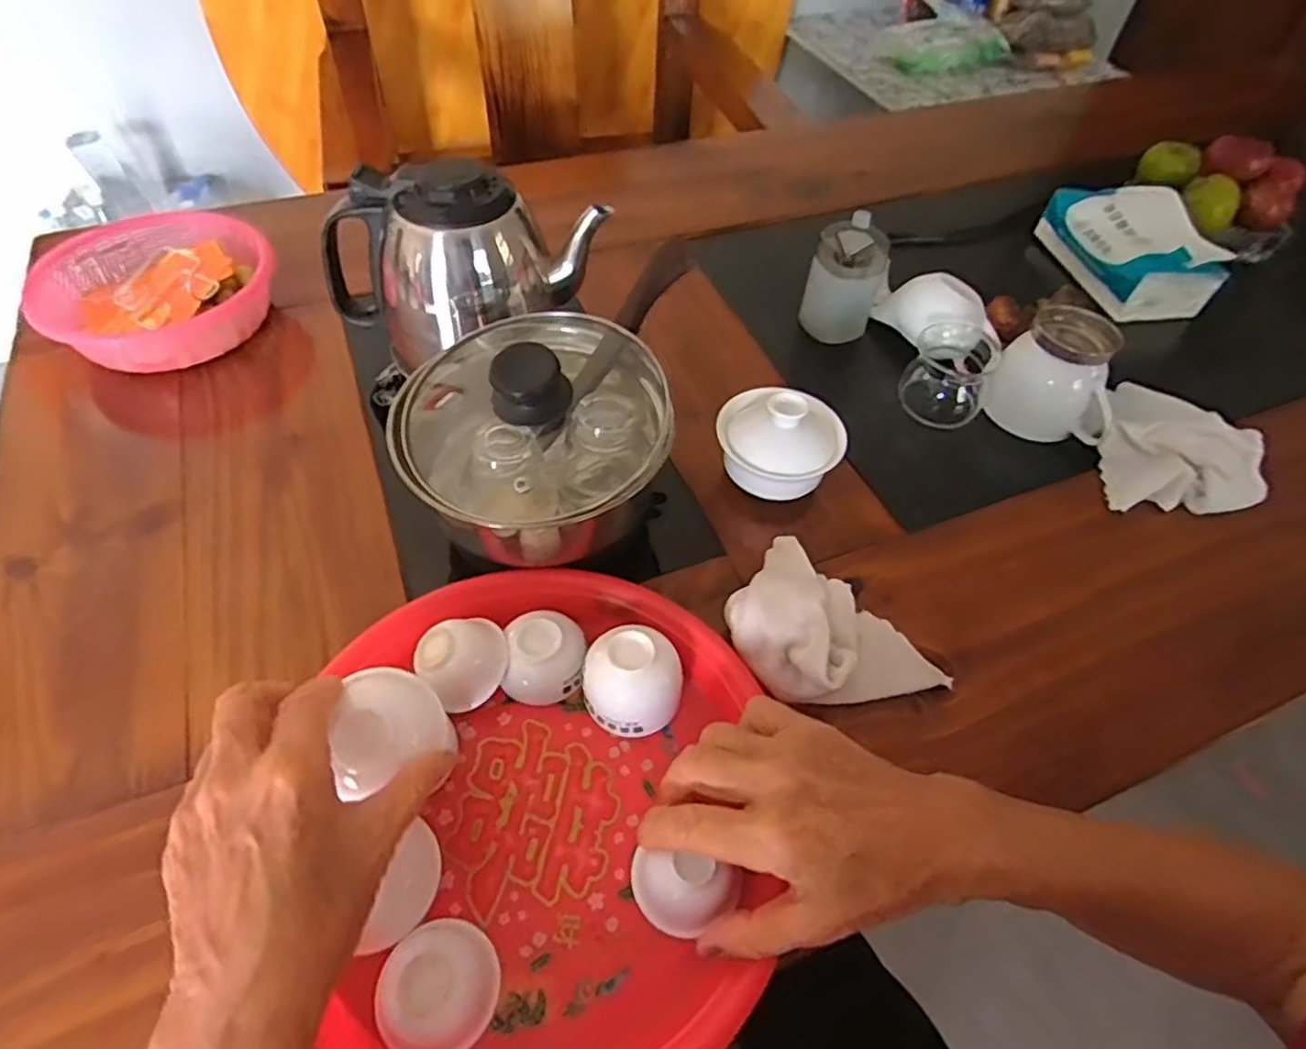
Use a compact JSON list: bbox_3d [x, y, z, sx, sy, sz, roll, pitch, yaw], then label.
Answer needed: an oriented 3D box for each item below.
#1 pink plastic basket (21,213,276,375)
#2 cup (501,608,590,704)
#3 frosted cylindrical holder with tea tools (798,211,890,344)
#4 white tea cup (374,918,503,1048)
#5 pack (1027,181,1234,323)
[{"bbox_3d":[-0.400,-0.189,0.568,0.173,0.058,0.157,-28,59,-22],"label":"pink plastic basket"},{"bbox_3d":[-0.061,0.075,0.392,0.043,0.030,0.044,2,53,-2],"label":"cup"},{"bbox_3d":[0.163,-0.201,0.582,0.050,0.091,0.054,2,53,-2],"label":"frosted cylindrical holder with tea tools"},{"bbox_3d":[-0.092,0.197,0.296,0.047,0.029,0.052,-17,56,-16],"label":"white tea cup"},{"bbox_3d":[0.461,-0.274,0.674,0.088,0.066,0.165,-9,54,-10],"label":"pack"}]

